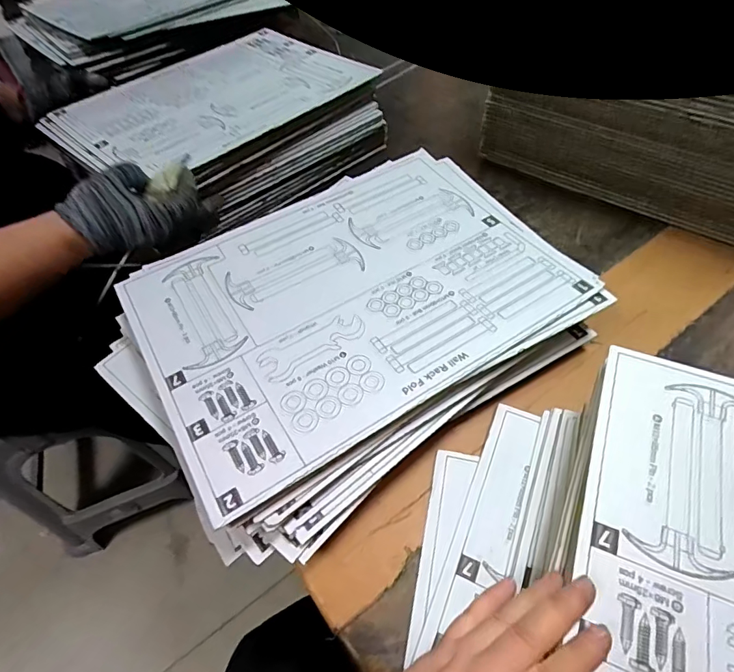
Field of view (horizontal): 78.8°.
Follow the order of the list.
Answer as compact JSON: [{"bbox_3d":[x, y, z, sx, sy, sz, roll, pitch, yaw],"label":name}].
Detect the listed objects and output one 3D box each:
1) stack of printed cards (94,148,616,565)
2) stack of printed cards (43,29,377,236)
[{"bbox_3d":[-0.023,-0.026,0.446,0.419,0.069,0.326,-32,59,-20],"label":"stack of printed cards"},{"bbox_3d":[-0.214,-0.315,0.659,0.321,0.097,0.383,36,63,25],"label":"stack of printed cards"}]

